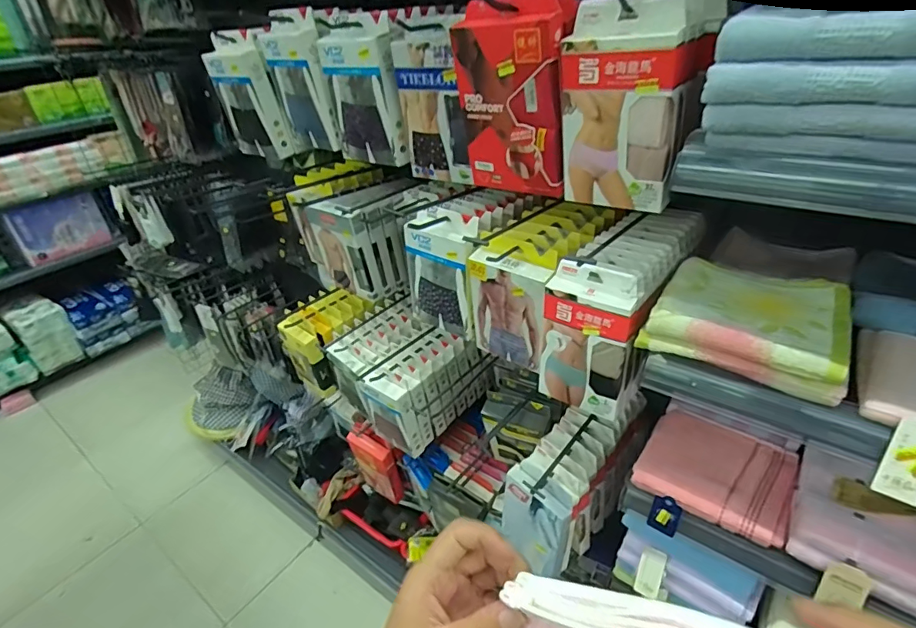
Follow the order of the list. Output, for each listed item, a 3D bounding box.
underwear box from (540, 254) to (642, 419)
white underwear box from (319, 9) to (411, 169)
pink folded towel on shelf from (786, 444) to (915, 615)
[{"bbox_3d":[0.170,0.034,0.631,0.113,0.195,0.046,18,39,31],"label":"underwear box"},{"bbox_3d":[-0.146,-0.342,0.752,0.144,0.206,0.044,19,46,30],"label":"white underwear box"},{"bbox_3d":[0.527,0.260,0.573,0.199,0.063,0.153,19,39,32],"label":"pink folded towel on shelf"}]

